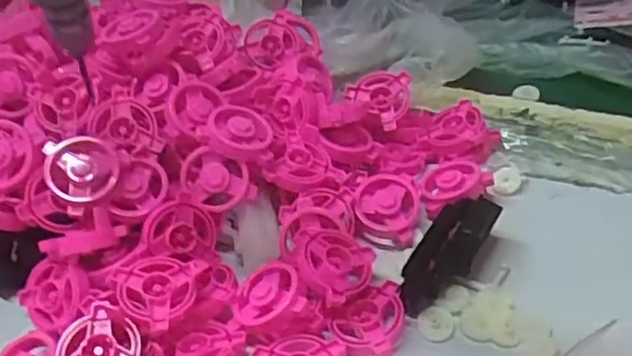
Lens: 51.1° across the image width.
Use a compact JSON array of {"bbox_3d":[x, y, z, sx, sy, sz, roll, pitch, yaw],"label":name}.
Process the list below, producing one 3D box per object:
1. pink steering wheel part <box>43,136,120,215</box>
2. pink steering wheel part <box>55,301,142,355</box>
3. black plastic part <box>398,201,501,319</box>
[{"bbox_3d":[-0.155,-0.004,0.439,0.047,0.013,0.053,-2,63,-23],"label":"pink steering wheel part"},{"bbox_3d":[-0.126,0.102,0.387,0.052,0.011,0.046,31,57,16],"label":"pink steering wheel part"},{"bbox_3d":[0.087,0.049,0.443,0.040,0.024,0.093,29,72,34],"label":"black plastic part"}]

